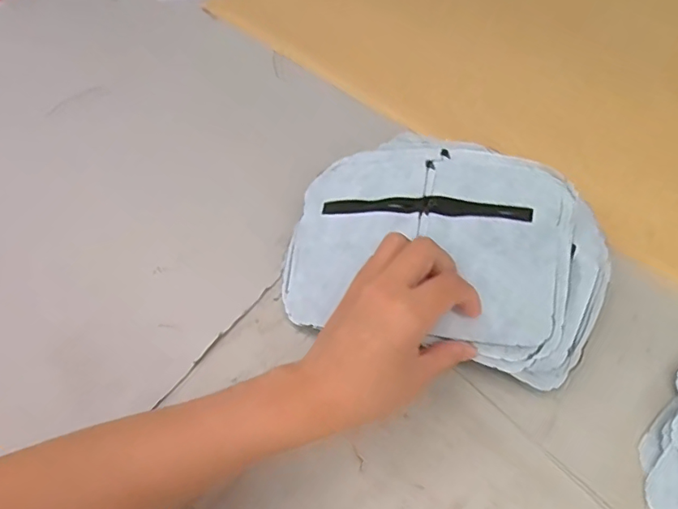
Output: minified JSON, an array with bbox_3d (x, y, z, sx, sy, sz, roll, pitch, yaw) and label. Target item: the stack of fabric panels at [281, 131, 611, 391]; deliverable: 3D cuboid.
[{"bbox_3d":[0.078,-0.007,0.390,0.230,0.063,0.151,16,61,14],"label":"stack of fabric panels"}]

